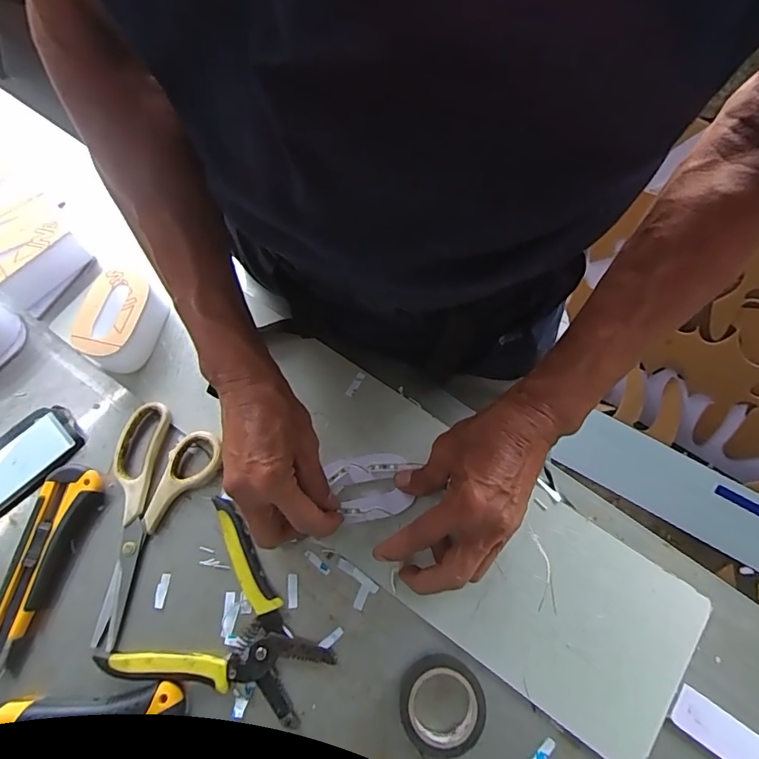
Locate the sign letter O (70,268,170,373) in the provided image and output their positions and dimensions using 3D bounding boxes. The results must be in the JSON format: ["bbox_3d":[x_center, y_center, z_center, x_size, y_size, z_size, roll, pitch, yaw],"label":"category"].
[{"bbox_3d":[-0.234,-0.052,0.441,0.054,0.048,0.083,13,71,6],"label":"sign letter O"}]

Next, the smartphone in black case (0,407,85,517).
[{"bbox_3d":[-0.325,0.084,0.413,0.143,0.015,0.054,-42,75,-12],"label":"smartphone in black case"}]

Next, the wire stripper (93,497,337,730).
[{"bbox_3d":[-0.110,0.191,0.369,0.144,0.013,0.137,31,74,11],"label":"wire stripper"}]

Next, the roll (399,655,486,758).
[{"bbox_3d":[0.045,0.233,0.347,0.056,0.021,0.058,0,70,1],"label":"roll"}]

